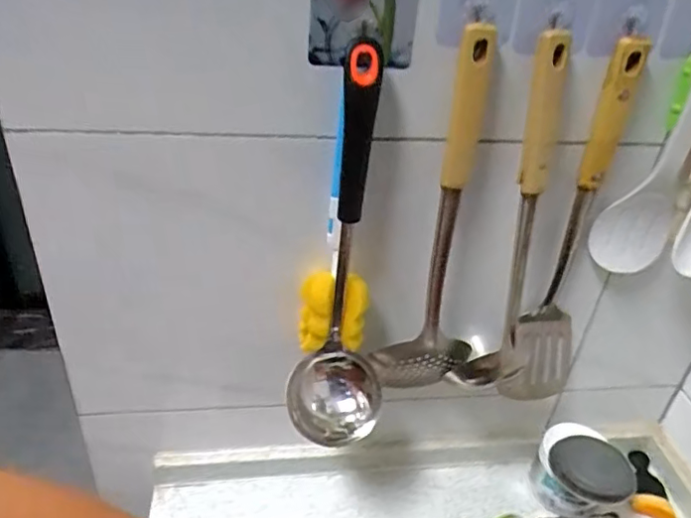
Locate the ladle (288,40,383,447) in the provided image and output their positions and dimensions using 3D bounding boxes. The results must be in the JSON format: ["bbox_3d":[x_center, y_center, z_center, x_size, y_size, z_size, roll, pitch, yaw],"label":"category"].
[{"bbox_3d":[0.006,0.008,0.460,0.078,0.312,0.094,11,34,7],"label":"ladle"}]

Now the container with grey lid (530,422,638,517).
[{"bbox_3d":[0.257,0.240,0.638,0.095,0.091,0.093,4,34,-3],"label":"container with grey lid"}]

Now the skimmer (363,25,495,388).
[{"bbox_3d":[0.086,-0.013,0.488,0.085,0.331,0.065,14,35,11],"label":"skimmer"}]

